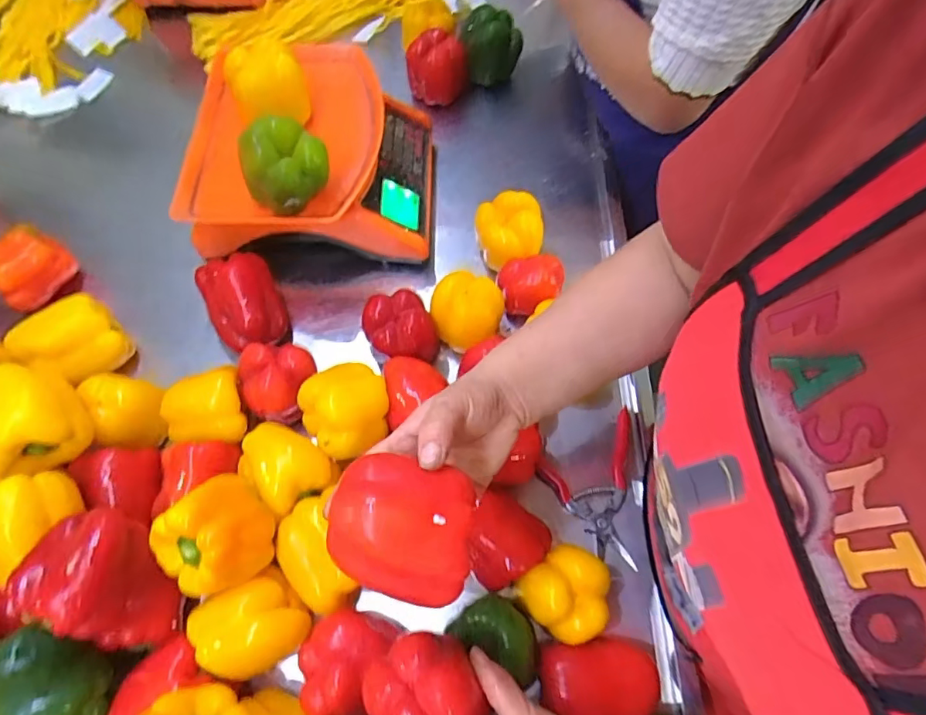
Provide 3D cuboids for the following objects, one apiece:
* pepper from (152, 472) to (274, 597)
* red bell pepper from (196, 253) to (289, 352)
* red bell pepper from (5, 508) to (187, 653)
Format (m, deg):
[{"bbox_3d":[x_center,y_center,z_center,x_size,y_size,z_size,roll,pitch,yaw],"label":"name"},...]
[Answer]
[{"bbox_3d":[-0.214,0.155,0.455,0.085,0.078,0.091,41,71,17],"label":"pepper"},{"bbox_3d":[-0.259,-0.065,0.622,0.084,0.074,0.109,-29,68,-13],"label":"red bell pepper"},{"bbox_3d":[-0.301,0.186,0.442,0.085,0.101,0.102,-2,65,-2],"label":"red bell pepper"}]

